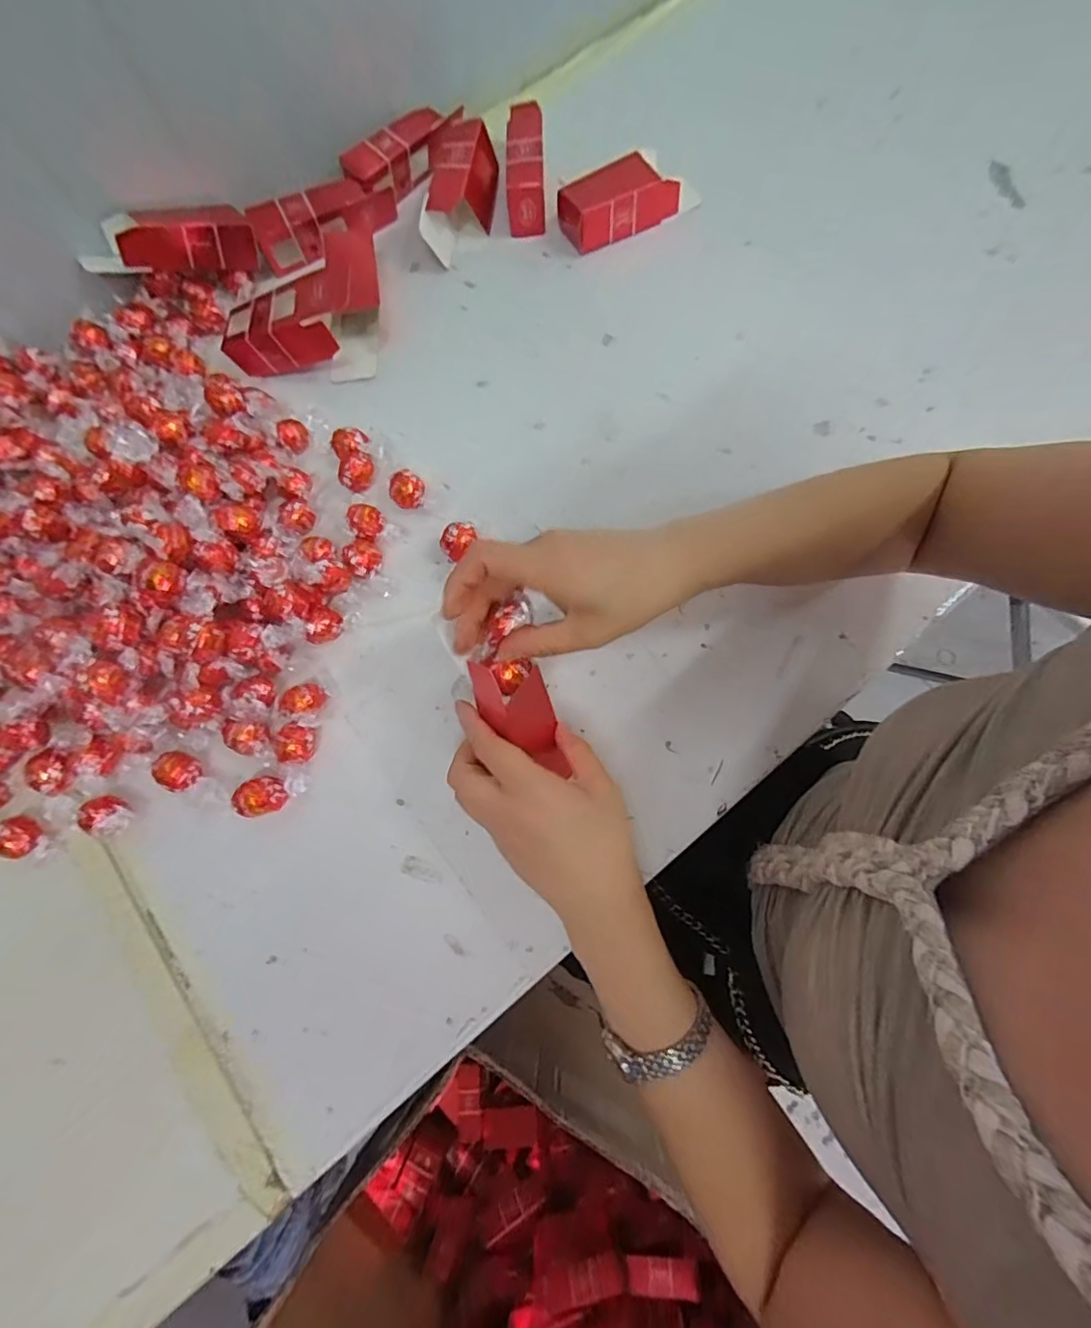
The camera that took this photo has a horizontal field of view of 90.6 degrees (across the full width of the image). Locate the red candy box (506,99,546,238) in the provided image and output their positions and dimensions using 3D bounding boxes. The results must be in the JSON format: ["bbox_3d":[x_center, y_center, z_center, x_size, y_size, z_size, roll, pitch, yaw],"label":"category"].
[{"bbox_3d":[-0.020,-0.490,0.537,0.035,0.048,0.112,-2,74,1],"label":"red candy box"}]

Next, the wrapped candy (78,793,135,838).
[{"bbox_3d":[-0.313,0.109,0.387,0.036,0.021,0.024,29,77,9],"label":"wrapped candy"}]

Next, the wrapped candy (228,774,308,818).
[{"bbox_3d":[-0.198,0.093,0.388,0.047,0.020,0.026,-18,75,-4],"label":"wrapped candy"}]

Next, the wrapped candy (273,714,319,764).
[{"bbox_3d":[-0.180,0.056,0.397,0.024,0.026,0.035,3,74,2],"label":"wrapped candy"}]

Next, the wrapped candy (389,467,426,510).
[{"bbox_3d":[-0.115,-0.144,0.454,0.027,0.024,0.029,-2,74,1],"label":"wrapped candy"}]

